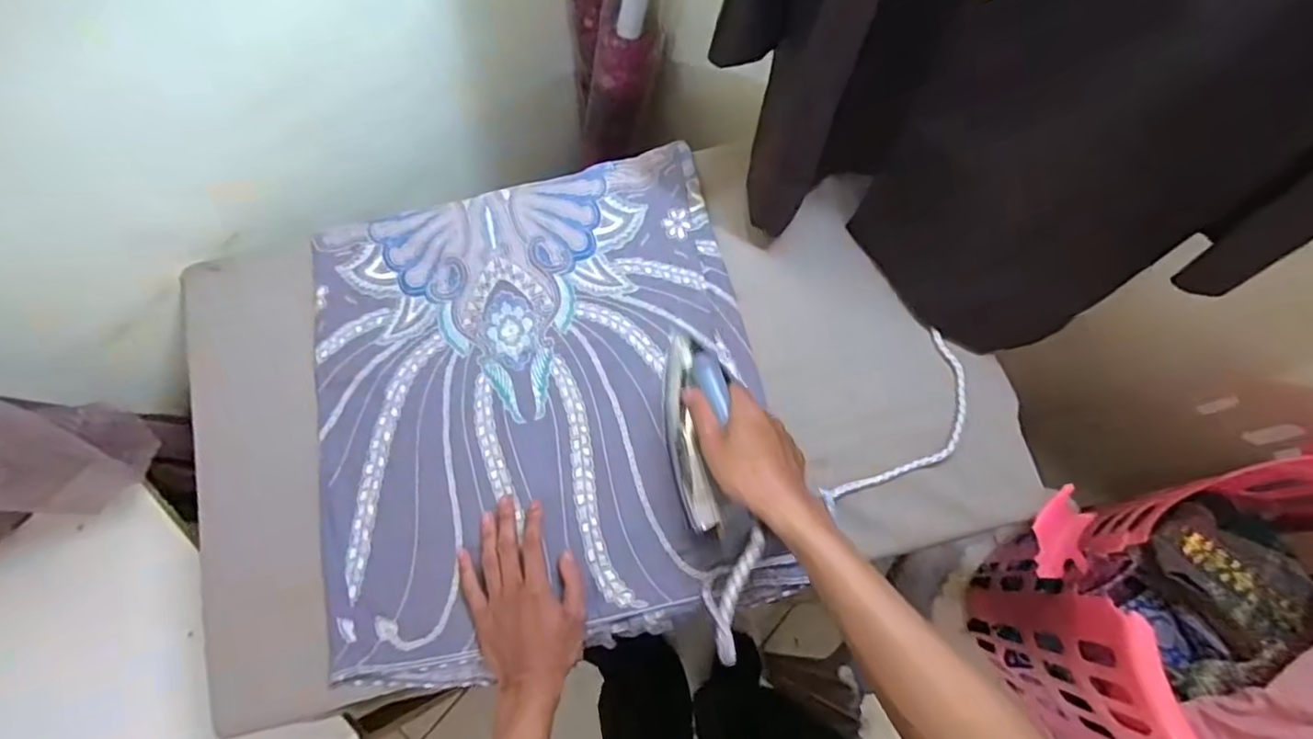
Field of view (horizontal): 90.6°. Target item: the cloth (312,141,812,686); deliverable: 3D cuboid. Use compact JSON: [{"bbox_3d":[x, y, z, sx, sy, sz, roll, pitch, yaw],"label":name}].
[{"bbox_3d":[-0.117,0.025,0.648,0.423,0.016,0.473,-13,73,-4],"label":"cloth"}]

